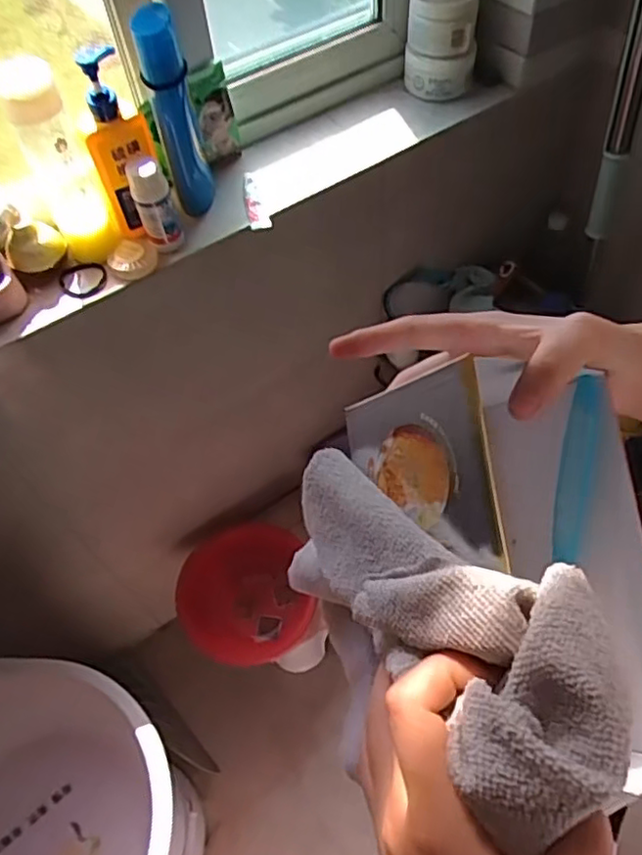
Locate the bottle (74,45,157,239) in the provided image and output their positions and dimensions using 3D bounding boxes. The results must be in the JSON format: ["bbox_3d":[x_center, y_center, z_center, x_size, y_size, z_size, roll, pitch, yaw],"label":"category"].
[{"bbox_3d":[-0.222,-0.309,0.704,0.068,0.194,0.048,-29,49,-14],"label":"bottle"}]

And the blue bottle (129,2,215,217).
[{"bbox_3d":[-0.163,-0.351,0.727,0.048,0.206,0.058,-14,57,-5],"label":"blue bottle"}]

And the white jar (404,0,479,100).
[{"bbox_3d":[0.164,-0.528,0.871,0.092,0.124,0.092,5,57,7],"label":"white jar"}]

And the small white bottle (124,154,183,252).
[{"bbox_3d":[-0.189,-0.253,0.725,0.041,0.104,0.032,-21,58,-9],"label":"small white bottle"}]

